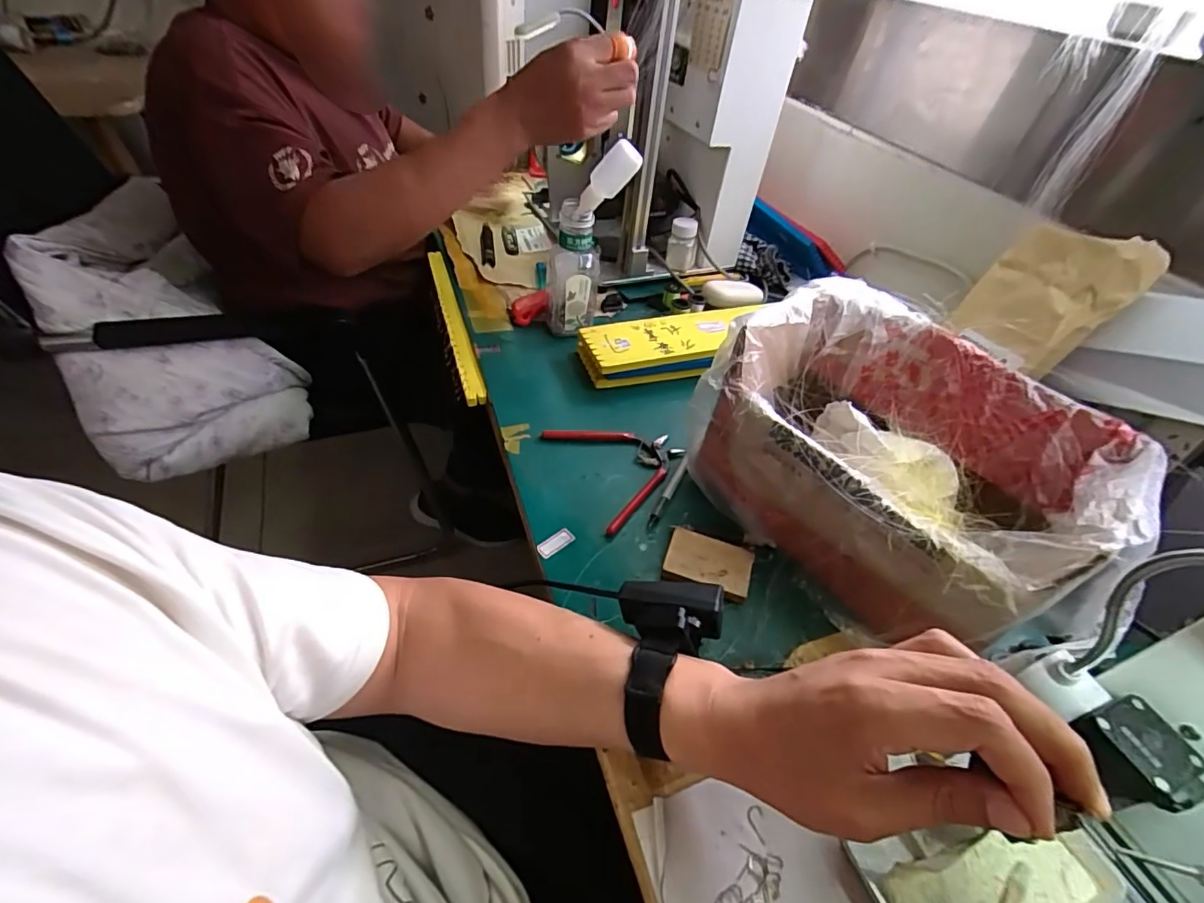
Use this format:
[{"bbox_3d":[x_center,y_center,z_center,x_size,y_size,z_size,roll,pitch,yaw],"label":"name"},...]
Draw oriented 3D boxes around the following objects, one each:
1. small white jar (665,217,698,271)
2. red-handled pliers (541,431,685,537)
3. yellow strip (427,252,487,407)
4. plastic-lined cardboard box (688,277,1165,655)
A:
[{"bbox_3d":[0.121,-0.308,0.786,0.043,0.067,0.034,12,46,4],"label":"small white jar"},{"bbox_3d":[0.025,0.010,0.537,0.123,0.009,0.136,-20,52,-24],"label":"red-handled pliers"},{"bbox_3d":[-0.191,-0.170,0.683,0.022,0.012,0.323,-11,48,-17],"label":"yellow strip"},{"bbox_3d":[0.235,0.011,0.451,0.197,0.165,0.277,-28,55,-30],"label":"plastic-lined cardboard box"}]

